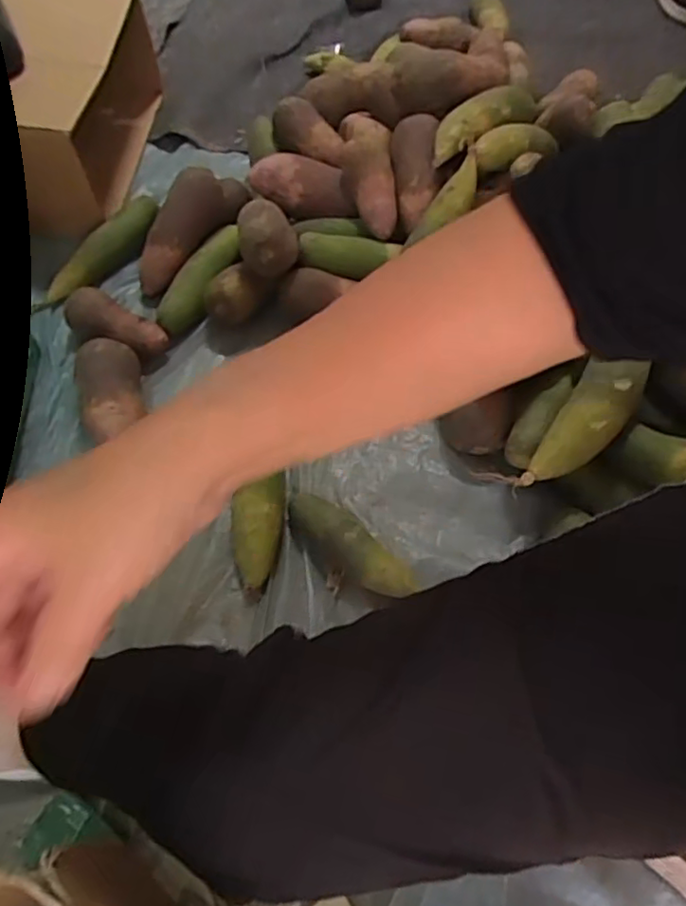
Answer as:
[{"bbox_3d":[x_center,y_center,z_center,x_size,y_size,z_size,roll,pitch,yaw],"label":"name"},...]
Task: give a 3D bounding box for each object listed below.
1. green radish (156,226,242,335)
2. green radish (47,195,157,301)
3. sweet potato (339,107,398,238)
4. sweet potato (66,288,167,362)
[{"bbox_3d":[-0.187,-0.226,0.824,0.052,0.059,0.178,22,64,11],"label":"green radish"},{"bbox_3d":[-0.331,-0.283,0.859,0.048,0.047,0.206,29,65,14],"label":"green radish"},{"bbox_3d":[0.032,-0.394,0.842,0.068,0.073,0.202,-3,62,-2],"label":"sweet potato"},{"bbox_3d":[-0.295,-0.159,0.791,0.147,0.054,0.063,26,64,13],"label":"sweet potato"}]

